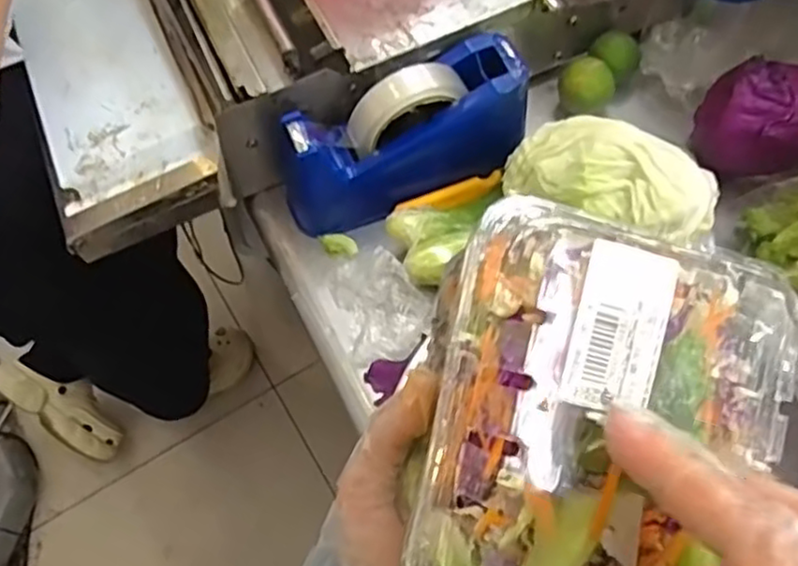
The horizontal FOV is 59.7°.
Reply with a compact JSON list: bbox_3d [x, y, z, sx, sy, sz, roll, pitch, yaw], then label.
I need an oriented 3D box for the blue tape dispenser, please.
[{"bbox_3d":[0.007,-0.117,0.575,0.207,0.112,0.081,-21,64,-8],"label":"blue tape dispenser"}]

